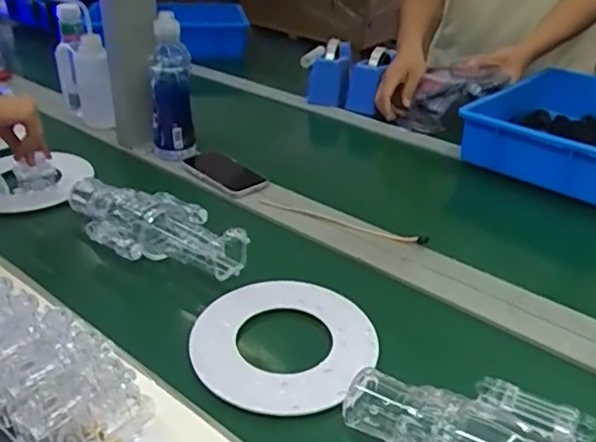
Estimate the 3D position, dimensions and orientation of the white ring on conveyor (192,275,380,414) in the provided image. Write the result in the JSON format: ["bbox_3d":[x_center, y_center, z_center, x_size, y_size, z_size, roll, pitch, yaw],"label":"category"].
[{"bbox_3d":[-0.014,0.123,0.625,0.189,0.009,0.194,3,31,1],"label":"white ring on conveyor"}]

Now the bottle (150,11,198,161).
[{"bbox_3d":[-0.209,-0.217,0.959,0.068,0.235,0.060,-8,33,-16],"label":"bottle"}]

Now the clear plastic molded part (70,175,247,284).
[{"bbox_3d":[-0.194,0.001,0.764,0.305,0.061,0.118,23,37,30],"label":"clear plastic molded part"}]

